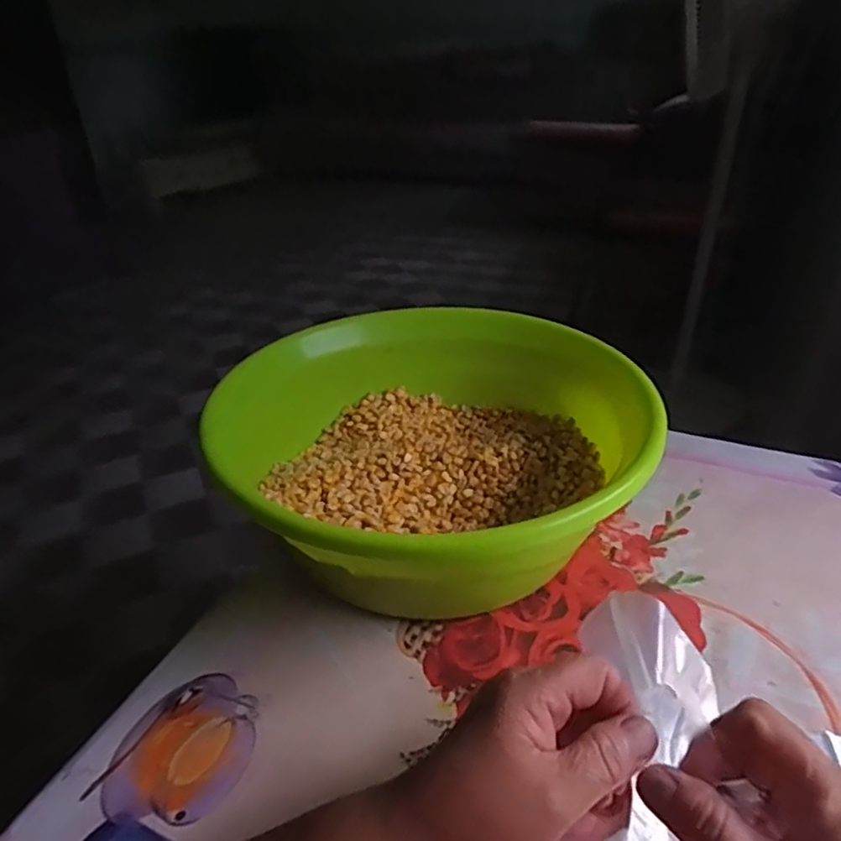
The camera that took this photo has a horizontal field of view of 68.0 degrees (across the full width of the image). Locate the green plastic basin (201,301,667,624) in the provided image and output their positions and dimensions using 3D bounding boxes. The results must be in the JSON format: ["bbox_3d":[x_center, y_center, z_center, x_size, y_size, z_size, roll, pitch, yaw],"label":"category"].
[{"bbox_3d":[0.017,0.029,0.546,0.312,0.130,0.345,-27,40,-33],"label":"green plastic basin"}]

